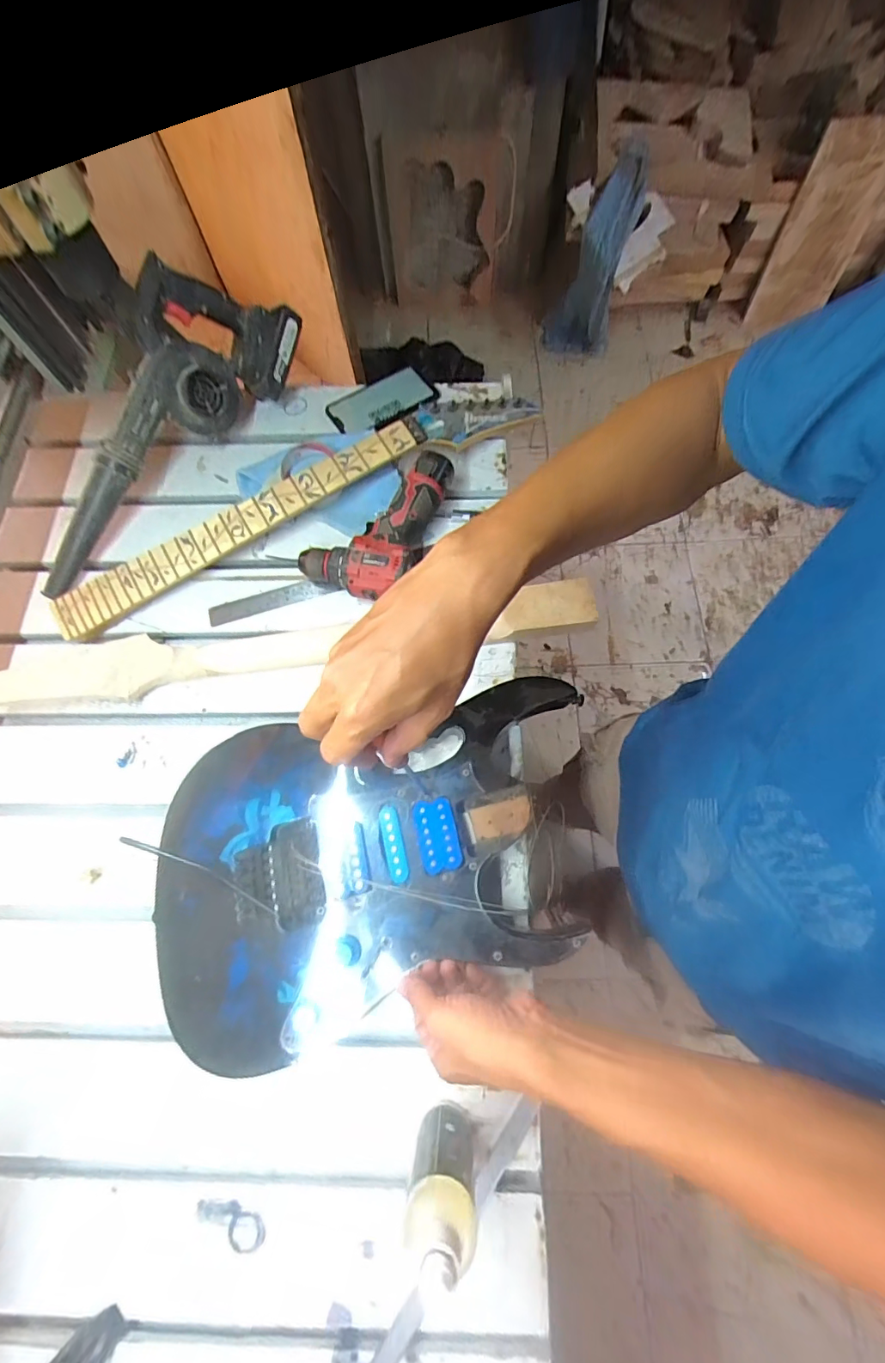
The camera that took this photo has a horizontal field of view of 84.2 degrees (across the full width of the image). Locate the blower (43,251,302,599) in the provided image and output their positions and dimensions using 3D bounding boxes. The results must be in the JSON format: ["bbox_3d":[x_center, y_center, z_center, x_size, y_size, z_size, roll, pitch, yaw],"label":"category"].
[{"bbox_3d":[-0.374,-0.336,0.619,0.102,0.162,0.475,39,77,14],"label":"blower"}]

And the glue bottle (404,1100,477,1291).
[{"bbox_3d":[0.001,0.382,0.367,0.056,0.167,0.047,9,72,5],"label":"glue bottle"}]

